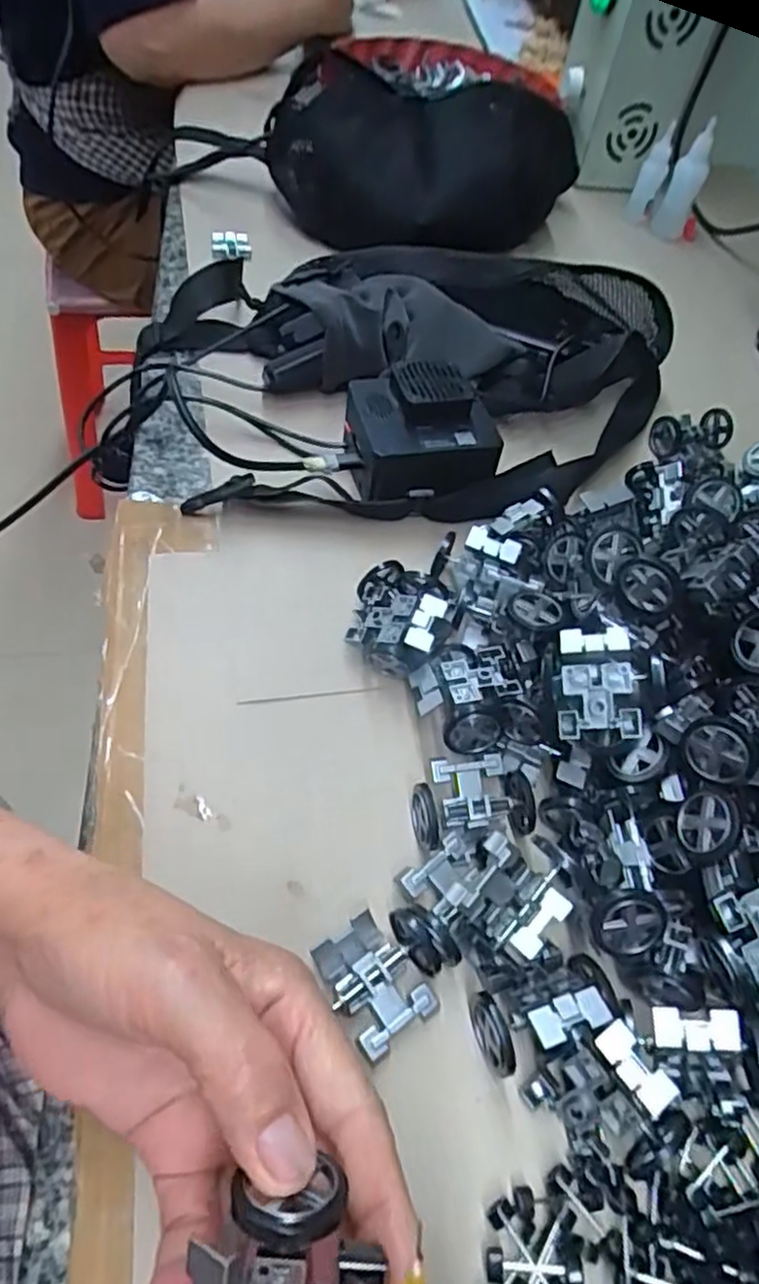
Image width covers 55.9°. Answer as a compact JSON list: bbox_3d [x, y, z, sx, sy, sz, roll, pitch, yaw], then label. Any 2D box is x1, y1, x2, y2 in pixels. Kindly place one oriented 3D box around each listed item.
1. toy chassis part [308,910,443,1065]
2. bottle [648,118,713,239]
[{"bbox_3d":[-0.003,0.127,0.269,0.031,0.013,0.043,-29,62,-23],"label":"toy chassis part"},{"bbox_3d":[0.279,-0.419,0.652,0.030,0.088,0.028,29,58,15],"label":"bottle"}]

